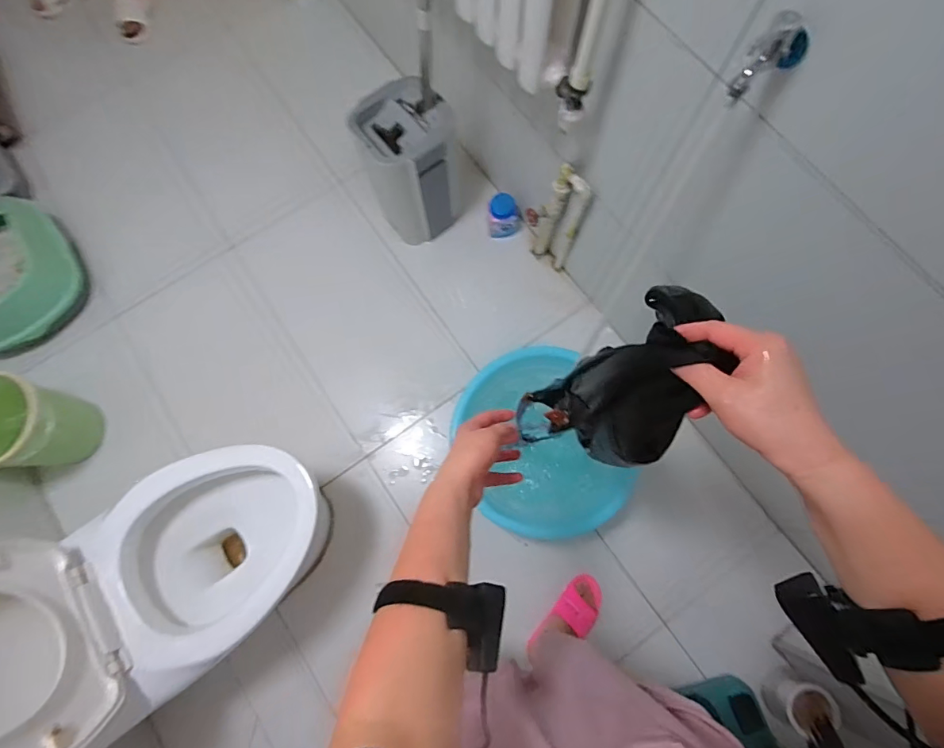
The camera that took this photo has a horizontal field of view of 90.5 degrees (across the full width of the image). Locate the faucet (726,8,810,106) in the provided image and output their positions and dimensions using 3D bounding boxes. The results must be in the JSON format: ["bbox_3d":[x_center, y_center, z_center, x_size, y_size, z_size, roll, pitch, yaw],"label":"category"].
[{"bbox_3d":[0.350,-0.369,0.547,0.077,0.082,0.046,-42,78,-9],"label":"faucet"}]

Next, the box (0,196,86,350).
[{"bbox_3d":[-1.375,-0.293,1.361,0.380,0.199,0.443,26,77,8],"label":"box"}]

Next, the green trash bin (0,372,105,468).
[{"bbox_3d":[-1.148,0.142,1.227,0.222,0.275,0.232,11,75,4],"label":"green trash bin"}]

